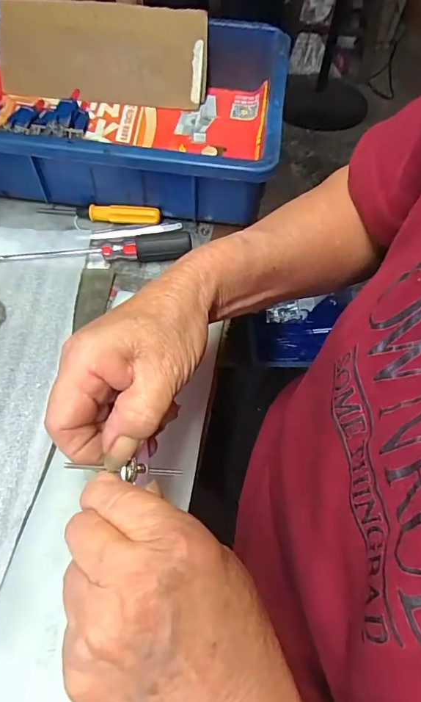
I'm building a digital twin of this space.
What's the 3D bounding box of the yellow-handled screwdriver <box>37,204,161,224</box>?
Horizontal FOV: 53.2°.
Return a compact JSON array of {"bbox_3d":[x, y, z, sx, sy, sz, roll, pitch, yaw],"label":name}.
[{"bbox_3d":[-0.108,-0.135,0.405,0.120,0.015,0.014,8,56,5],"label":"yellow-handled screwdriver"}]

